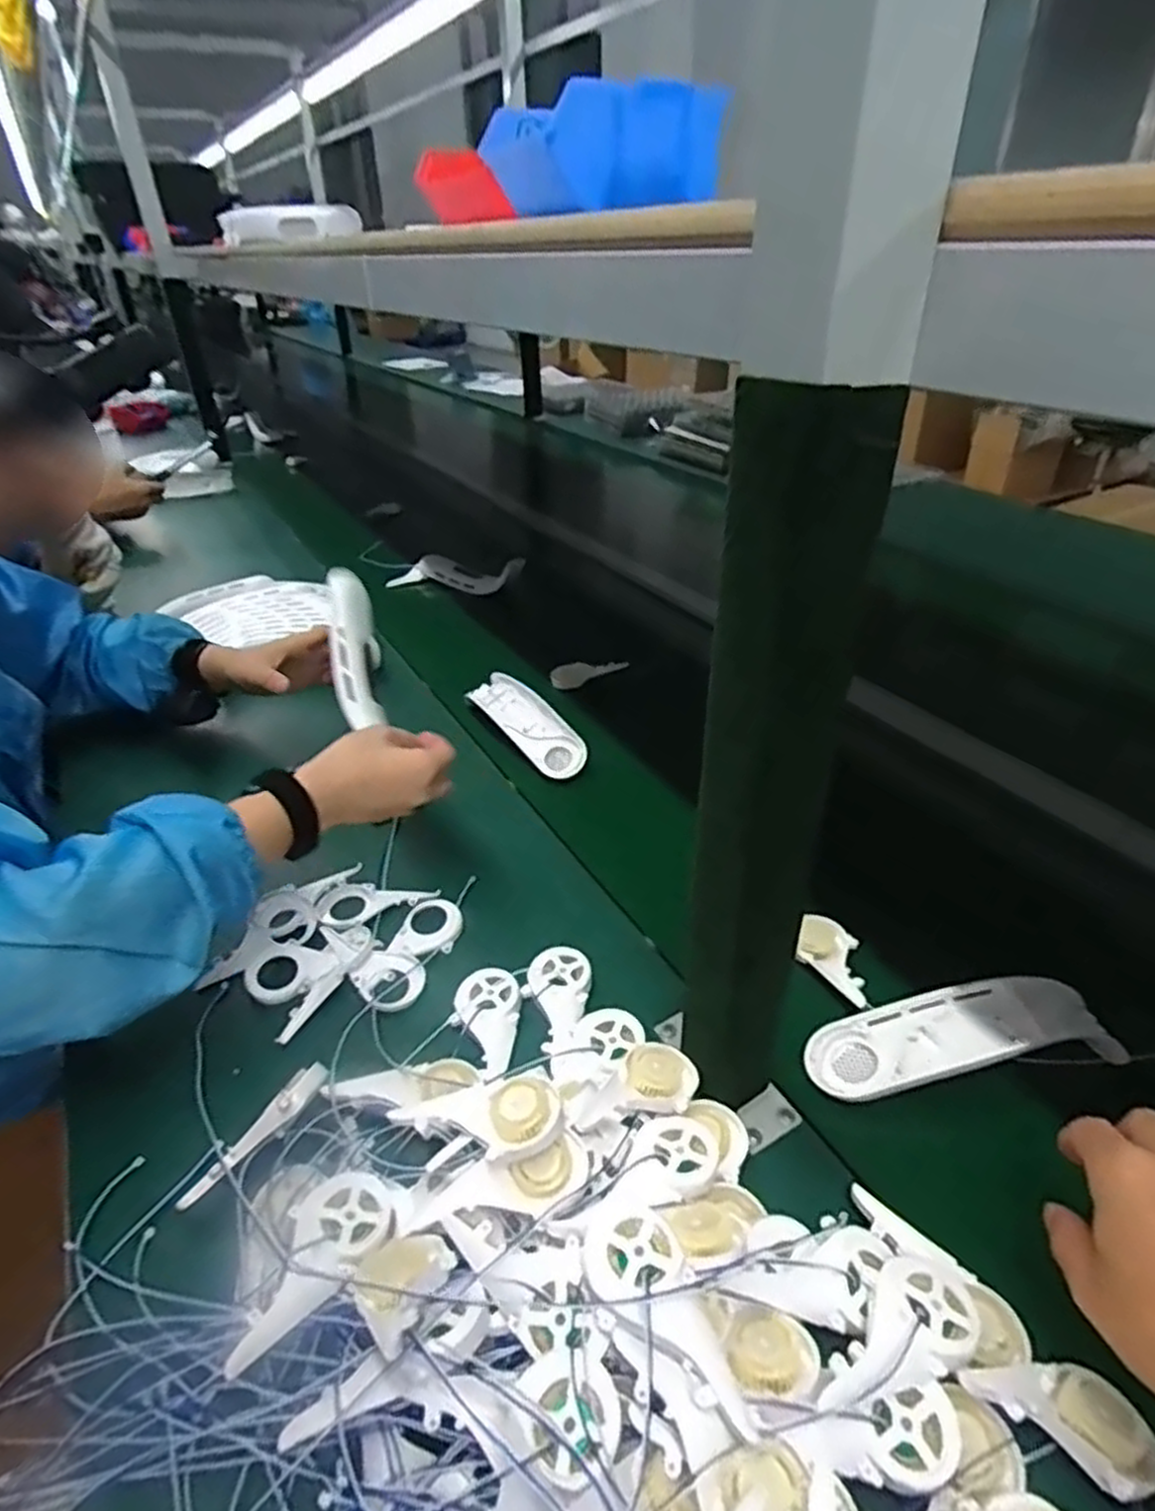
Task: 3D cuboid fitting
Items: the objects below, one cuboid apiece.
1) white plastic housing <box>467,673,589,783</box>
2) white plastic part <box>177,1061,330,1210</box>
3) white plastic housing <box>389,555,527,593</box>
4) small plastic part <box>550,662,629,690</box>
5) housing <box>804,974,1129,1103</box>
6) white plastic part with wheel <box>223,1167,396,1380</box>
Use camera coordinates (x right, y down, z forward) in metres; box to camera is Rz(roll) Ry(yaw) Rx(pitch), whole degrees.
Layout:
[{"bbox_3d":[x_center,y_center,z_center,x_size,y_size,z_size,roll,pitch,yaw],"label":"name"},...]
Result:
[{"bbox_3d":[-0.050,-0.036,0.819,0.060,0.027,0.169,-25,54,-29],"label":"white plastic housing"},{"bbox_3d":[-0.180,0.213,0.427,0.015,0.014,0.093,26,58,37],"label":"white plastic part"},{"bbox_3d":[-0.187,-0.287,1.201,0.222,0.054,0.073,3,34,11],"label":"white plastic housing"},{"bbox_3d":[0.014,-0.103,0.937,0.096,0.019,0.032,-10,34,-10],"label":"small plastic part"},{"bbox_3d":[0.244,0.179,0.482,0.192,0.045,0.060,-8,33,-6],"label":"housing"},{"bbox_3d":[-0.134,0.245,0.373,0.047,0.017,0.093,24,42,36],"label":"white plastic part with wheel"}]

